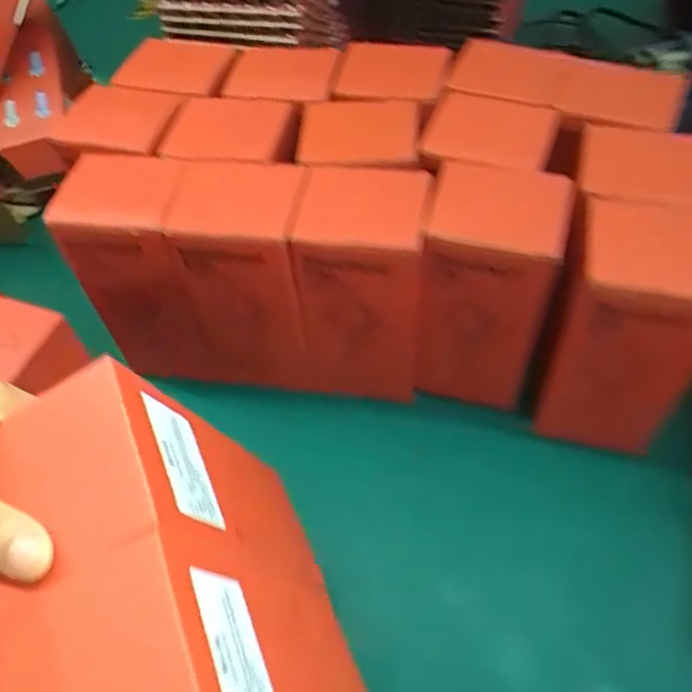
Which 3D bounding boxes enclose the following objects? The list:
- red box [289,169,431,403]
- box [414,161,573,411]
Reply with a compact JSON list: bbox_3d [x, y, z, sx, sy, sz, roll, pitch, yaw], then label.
[{"bbox_3d":[0.010,-0.047,0.487,0.096,0.167,0.104,3,55,7],"label":"red box"},{"bbox_3d":[0.102,-0.029,0.475,0.091,0.167,0.089,7,56,9],"label":"box"}]

